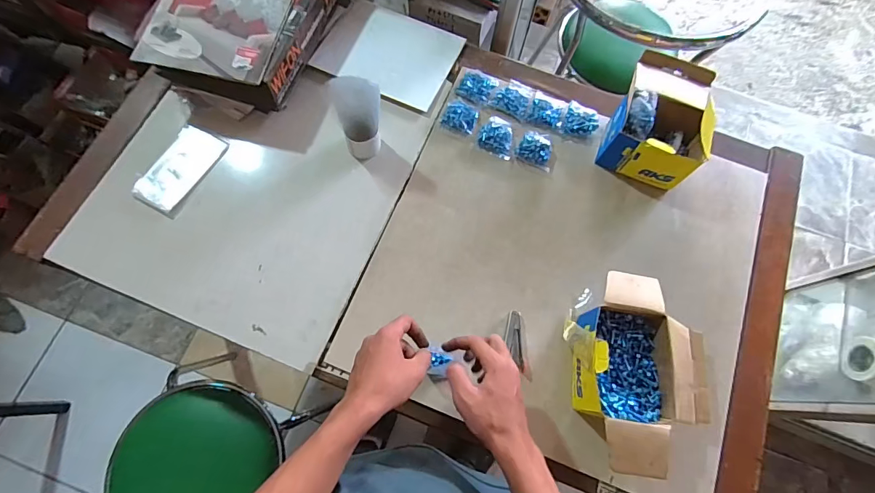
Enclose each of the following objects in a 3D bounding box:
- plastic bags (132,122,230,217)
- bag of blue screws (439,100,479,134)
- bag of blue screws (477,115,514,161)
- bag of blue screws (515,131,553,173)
[{"bbox_3d":[-0.441,-0.133,0.734,0.087,0.013,0.156,25,73,6],"label":"plastic bags"},{"bbox_3d":[0.043,-0.241,0.781,0.063,0.017,0.063,18,72,4],"label":"bag of blue screws"},{"bbox_3d":[0.107,-0.199,0.767,0.062,0.020,0.072,12,72,2],"label":"bag of blue screws"},{"bbox_3d":[0.180,-0.175,0.764,0.067,0.031,0.058,23,73,6],"label":"bag of blue screws"}]

